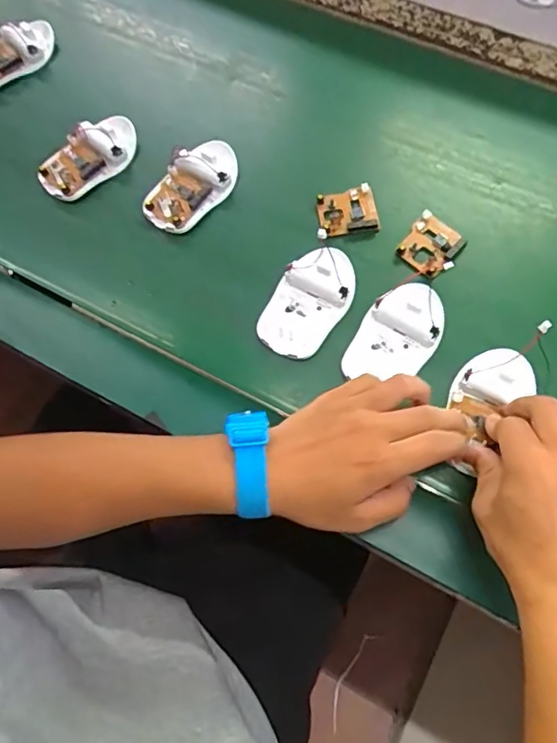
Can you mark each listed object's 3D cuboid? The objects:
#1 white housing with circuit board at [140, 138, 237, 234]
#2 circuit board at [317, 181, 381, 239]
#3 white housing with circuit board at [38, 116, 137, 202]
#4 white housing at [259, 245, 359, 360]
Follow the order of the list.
[{"bbox_3d":[-0.075,-0.166,0.481,0.052,0.020,0.095,32,74,13],"label":"white housing with circuit board"},{"bbox_3d":[0.059,-0.139,0.473,0.052,0.008,0.045,-8,69,-1],"label":"circuit board"},{"bbox_3d":[-0.173,-0.197,0.496,0.095,0.022,0.050,-35,72,-11],"label":"white housing with circuit board"},{"bbox_3d":[0.025,-0.059,0.435,0.055,0.025,0.098,33,74,13],"label":"white housing"}]

